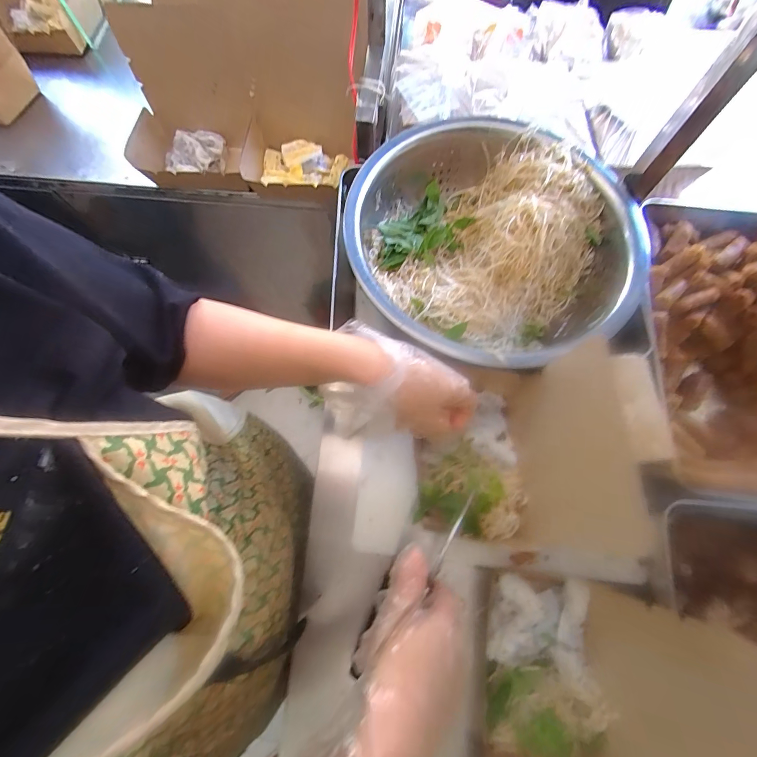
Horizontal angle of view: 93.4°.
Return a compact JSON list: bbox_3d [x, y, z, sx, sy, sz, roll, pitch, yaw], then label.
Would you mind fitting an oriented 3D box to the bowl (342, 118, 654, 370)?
[{"bbox_3d":[0.144,-0.180,0.494,0.344,0.111,0.347,0,73,1],"label":"bowl"}]

